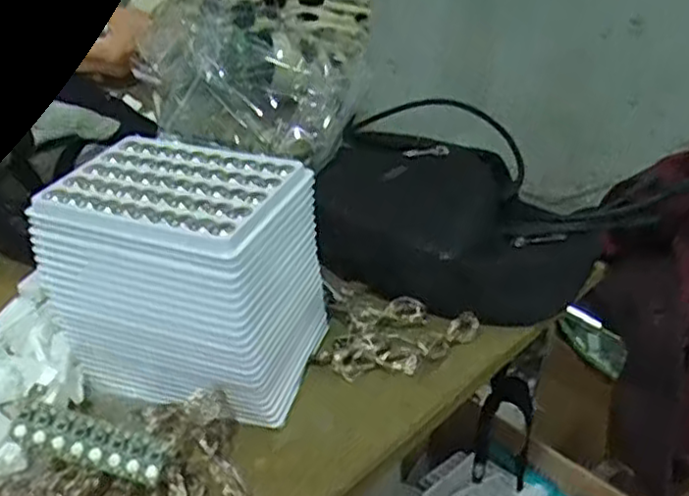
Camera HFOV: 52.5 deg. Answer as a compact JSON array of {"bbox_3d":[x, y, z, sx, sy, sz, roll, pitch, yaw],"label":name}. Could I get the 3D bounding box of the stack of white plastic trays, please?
[{"bbox_3d":[-0.088,0.019,0.408,0.128,0.127,0.092,11,36,17],"label":"stack of white plastic trays"}]

